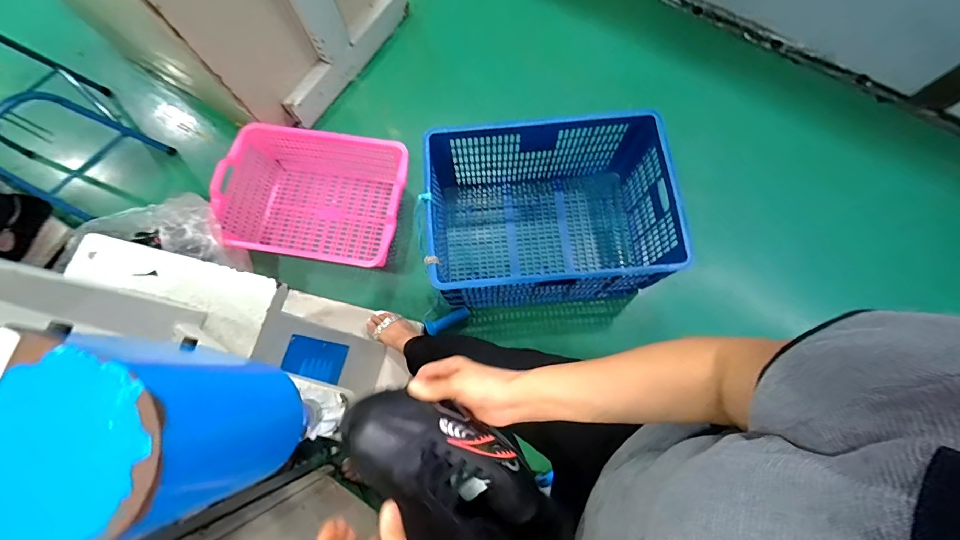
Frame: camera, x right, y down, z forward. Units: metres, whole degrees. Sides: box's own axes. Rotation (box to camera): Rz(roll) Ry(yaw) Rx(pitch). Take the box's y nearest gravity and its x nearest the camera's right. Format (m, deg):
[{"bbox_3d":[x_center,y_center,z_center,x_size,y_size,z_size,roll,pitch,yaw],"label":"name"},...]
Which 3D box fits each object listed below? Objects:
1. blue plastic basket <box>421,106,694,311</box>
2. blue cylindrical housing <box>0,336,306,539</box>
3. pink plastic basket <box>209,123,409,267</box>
[{"bbox_3d":[0.167,-0.137,1.060,0.564,0.276,0.396,-6,75,0],"label":"blue plastic basket"},{"bbox_3d":[-0.184,0.096,0.243,0.088,0.146,0.089,0,75,2],"label":"blue cylindrical housing"},{"bbox_3d":[-0.455,-0.213,1.180,0.502,0.157,0.379,2,75,2],"label":"pink plastic basket"}]

